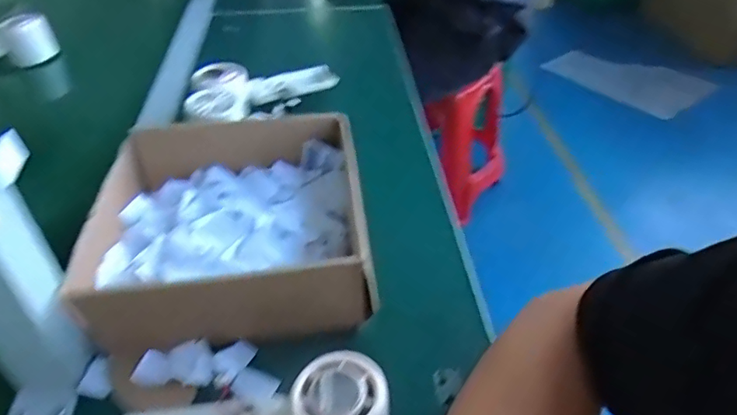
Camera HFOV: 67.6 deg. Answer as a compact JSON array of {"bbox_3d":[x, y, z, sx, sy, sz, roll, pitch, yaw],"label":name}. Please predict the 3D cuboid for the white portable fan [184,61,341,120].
[{"bbox_3d":[-0.131,-0.143,0.648,0.089,0.038,0.200,30,36,30],"label":"white portable fan"}]

